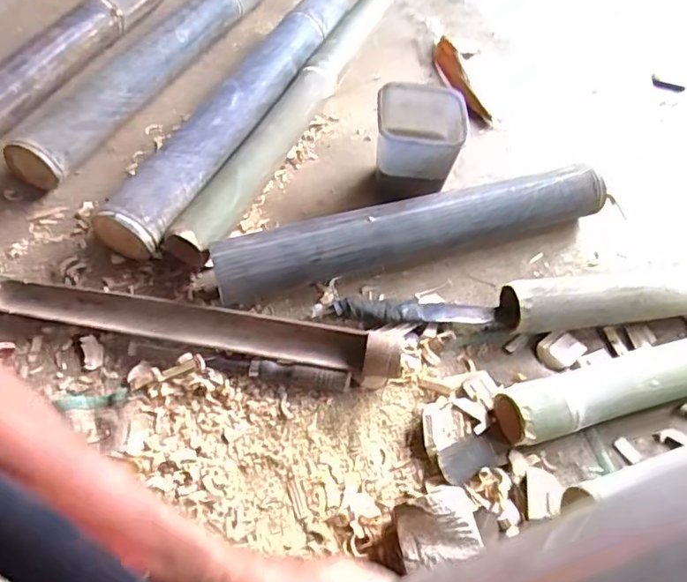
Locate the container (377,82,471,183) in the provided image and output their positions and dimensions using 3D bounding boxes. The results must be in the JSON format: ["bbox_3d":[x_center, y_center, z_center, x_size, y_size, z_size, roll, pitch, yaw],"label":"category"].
[{"bbox_3d":[0.102,-0.213,0.747,0.115,0.074,0.104,11,55,2],"label":"container"}]

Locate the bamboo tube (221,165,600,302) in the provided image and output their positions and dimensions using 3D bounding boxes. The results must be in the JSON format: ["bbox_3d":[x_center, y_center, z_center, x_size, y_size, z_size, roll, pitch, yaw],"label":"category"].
[{"bbox_3d":[0.087,-0.072,0.686,0.482,0.073,0.061,-11,57,-12],"label":"bamboo tube"}]

